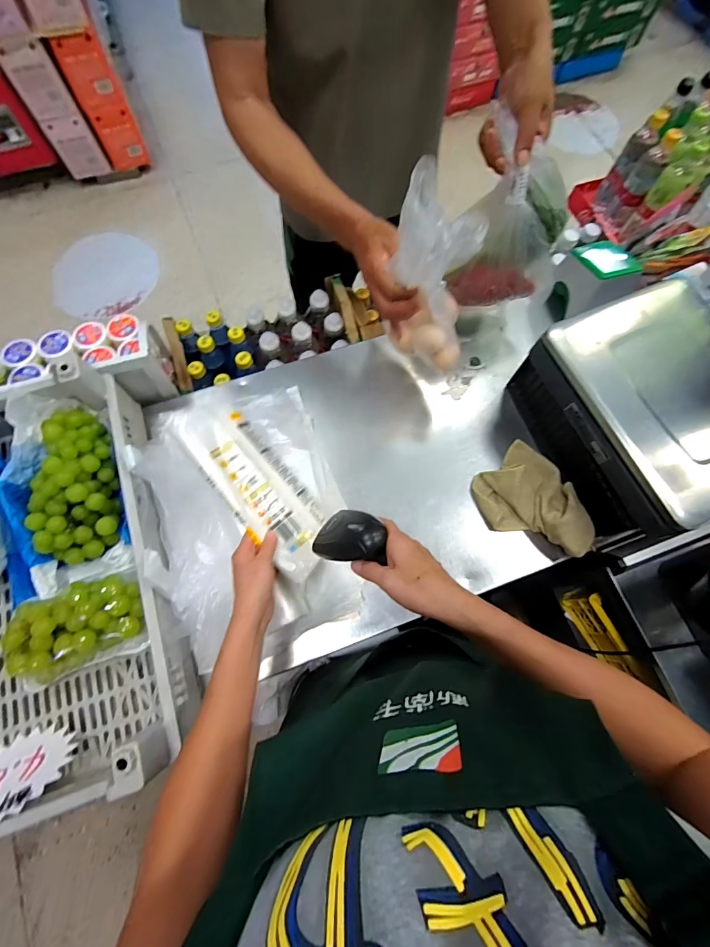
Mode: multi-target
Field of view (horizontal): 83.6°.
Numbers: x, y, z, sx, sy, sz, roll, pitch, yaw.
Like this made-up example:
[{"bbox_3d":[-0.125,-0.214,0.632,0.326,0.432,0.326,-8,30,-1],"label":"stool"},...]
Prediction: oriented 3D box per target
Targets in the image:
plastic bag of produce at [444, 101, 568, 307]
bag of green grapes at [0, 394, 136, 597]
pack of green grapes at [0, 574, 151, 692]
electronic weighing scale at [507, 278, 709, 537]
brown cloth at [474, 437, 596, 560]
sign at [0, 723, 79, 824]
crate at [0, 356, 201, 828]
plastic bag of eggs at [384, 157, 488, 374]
[{"bbox_3d":[0.246,-0.358,0.608,0.176,0.199,0.070,-2,73,-1],"label":"plastic bag of produce"},{"bbox_3d":[-0.430,0.016,0.592,0.155,0.078,0.285,-20,74,-7],"label":"bag of green grapes"},{"bbox_3d":[-0.373,0.206,0.541,0.184,0.069,0.114,-20,74,-7],"label":"pack of green grapes"},{"bbox_3d":[0.463,-0.104,0.618,0.293,0.190,0.315,-24,75,-8],"label":"electronic weighing scale"},{"bbox_3d":[0.296,0.051,0.646,0.147,0.066,0.196,-37,77,-11],"label":"brown cloth"},{"bbox_3d":[-0.422,0.372,0.486,0.131,0.117,0.010,-25,114,-24],"label":"sign"},{"bbox_3d":[-0.470,0.147,0.549,0.390,0.135,0.567,-18,74,-6],"label":"crate"},{"bbox_3d":[0.114,-0.249,0.523,0.114,0.255,0.075,27,74,8],"label":"plastic bag of eggs"}]

